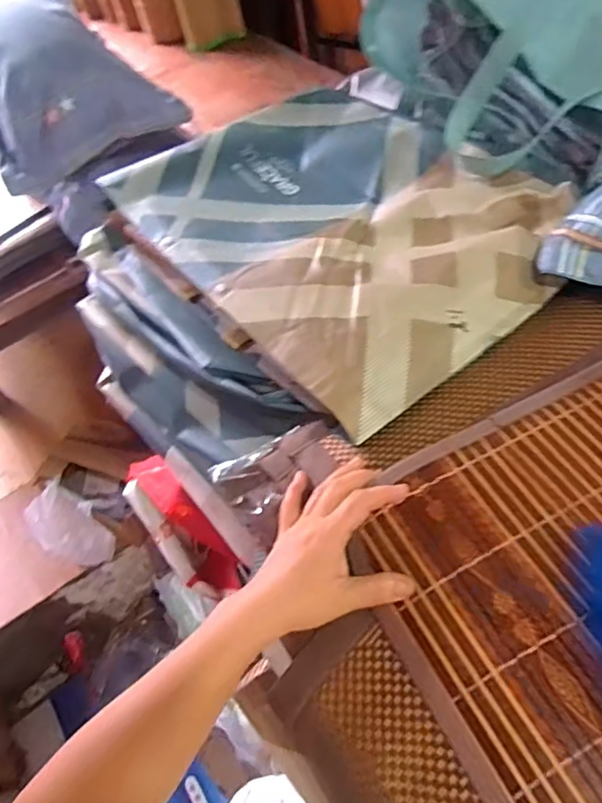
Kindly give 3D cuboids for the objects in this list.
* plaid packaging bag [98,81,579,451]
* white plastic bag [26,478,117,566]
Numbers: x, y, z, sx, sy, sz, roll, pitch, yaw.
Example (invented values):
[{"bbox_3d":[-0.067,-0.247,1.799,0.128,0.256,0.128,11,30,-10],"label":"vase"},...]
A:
[{"bbox_3d":[0.040,-0.232,0.699,0.391,0.051,0.531,-33,54,-18],"label":"plaid packaging bag"},{"bbox_3d":[-0.506,0.276,1.251,0.180,0.095,0.121,27,64,25],"label":"white plastic bag"}]

